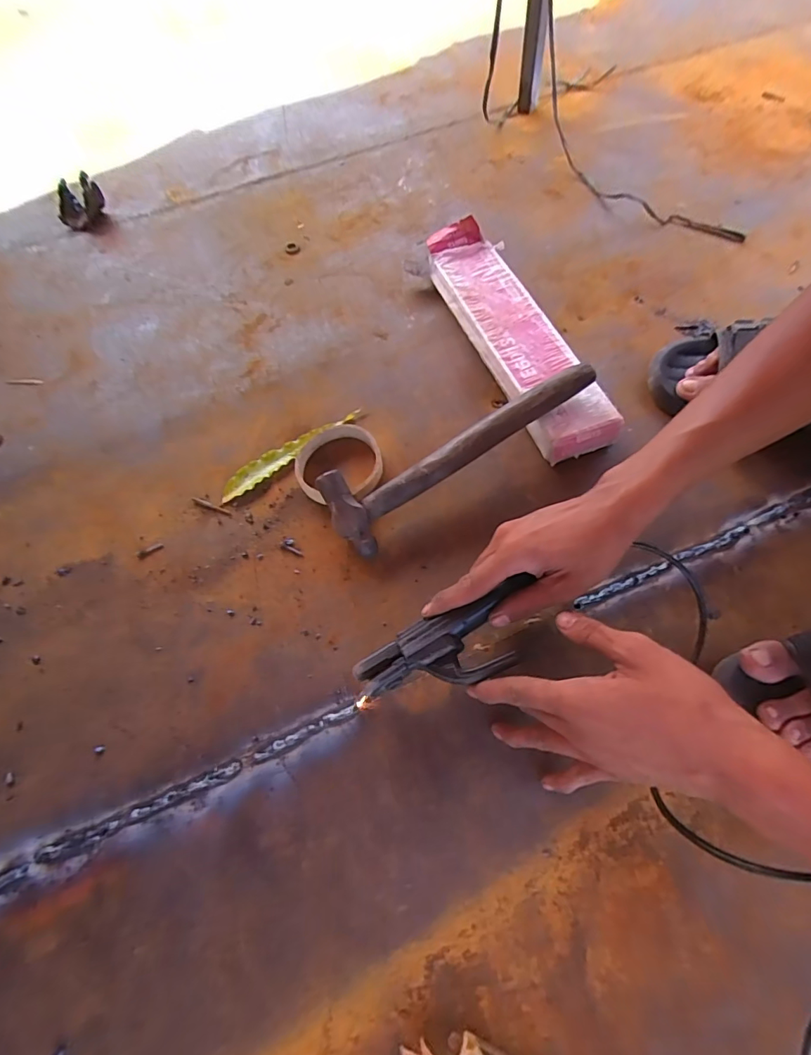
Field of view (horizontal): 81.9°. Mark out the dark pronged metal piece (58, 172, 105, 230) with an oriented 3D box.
[{"bbox_3d":[-0.478,-0.477,0.681,0.067,0.052,0.073,-31,67,-13],"label":"dark pronged metal piece"}]

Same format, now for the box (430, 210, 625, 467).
[{"bbox_3d":[0.120,-0.222,0.538,0.091,0.047,0.342,-17,64,-7],"label":"box"}]

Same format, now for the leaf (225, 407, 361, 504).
[{"bbox_3d":[-0.127,-0.086,0.512,0.171,0.007,0.029,-38,68,-16],"label":"leaf"}]

